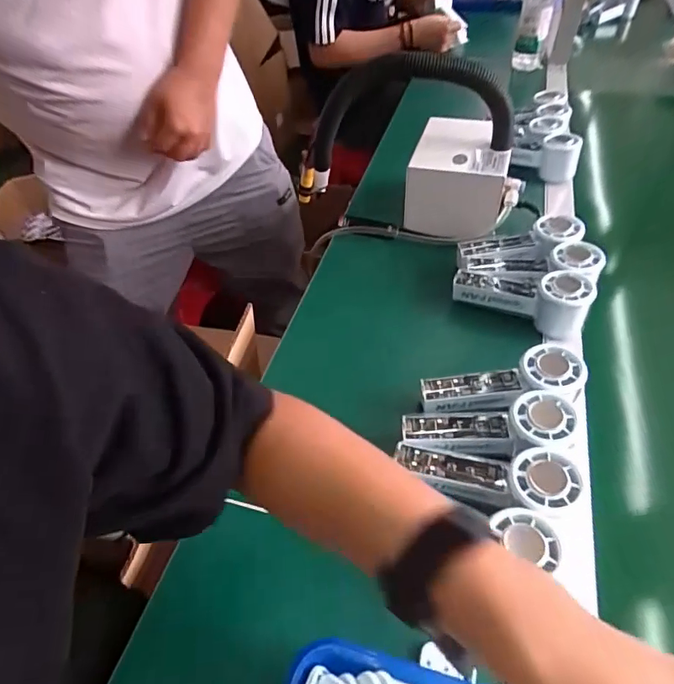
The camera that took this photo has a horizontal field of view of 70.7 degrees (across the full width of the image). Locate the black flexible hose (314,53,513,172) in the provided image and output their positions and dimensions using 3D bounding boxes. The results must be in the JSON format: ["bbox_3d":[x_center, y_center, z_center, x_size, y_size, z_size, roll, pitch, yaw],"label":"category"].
[{"bbox_3d":[0.098,-0.291,0.642,0.261,0.177,0.052,0,49,3],"label":"black flexible hose"}]

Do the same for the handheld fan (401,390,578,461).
[{"bbox_3d":[0.137,0.079,0.434,0.146,0.030,0.053,-8,48,14],"label":"handheld fan"}]

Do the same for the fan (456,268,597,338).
[{"bbox_3d":[0.211,-0.059,0.553,0.151,0.053,0.060,17,52,17],"label":"fan"}]

